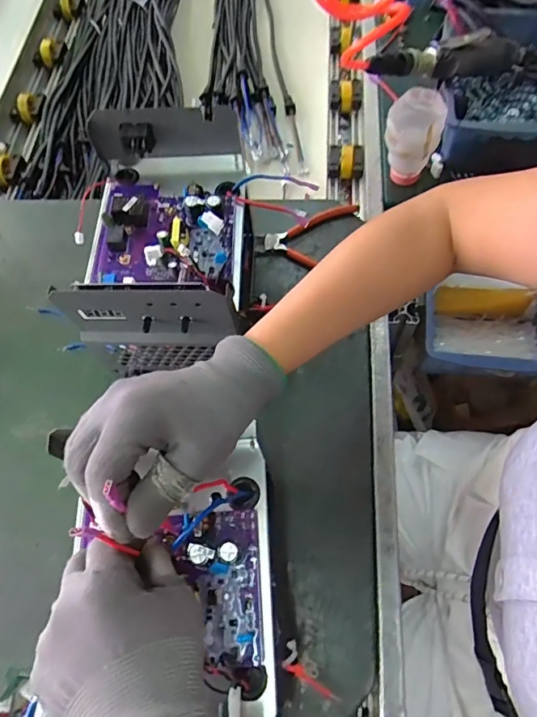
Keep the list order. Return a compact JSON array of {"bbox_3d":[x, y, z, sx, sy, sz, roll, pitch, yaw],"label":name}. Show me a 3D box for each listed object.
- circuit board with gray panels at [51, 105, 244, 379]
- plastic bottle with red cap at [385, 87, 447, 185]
[{"bbox_3d":[-0.099,-0.117,0.476,0.149,0.130,0.219,-1,65,4],"label":"circuit board with gray panels"},{"bbox_3d":[0.179,-0.270,0.602,0.065,0.103,0.064,15,67,11],"label":"plastic bottle with red cap"}]

